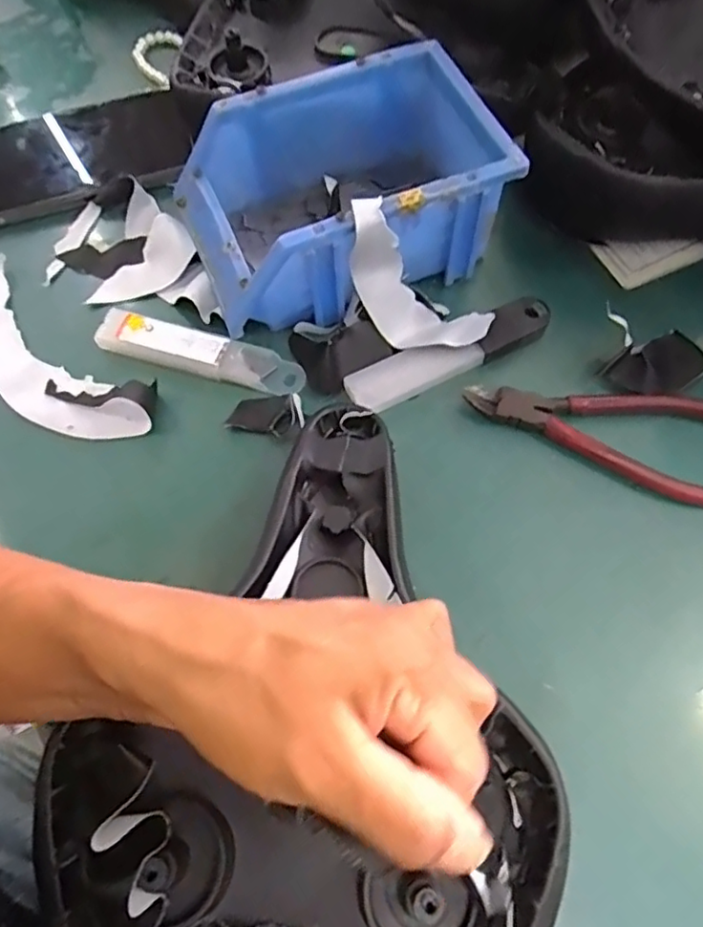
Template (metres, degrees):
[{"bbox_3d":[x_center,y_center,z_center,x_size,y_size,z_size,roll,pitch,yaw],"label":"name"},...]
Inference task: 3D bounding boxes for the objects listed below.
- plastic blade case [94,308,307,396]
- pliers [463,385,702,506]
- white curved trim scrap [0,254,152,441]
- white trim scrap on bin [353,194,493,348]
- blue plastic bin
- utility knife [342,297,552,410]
[{"bbox_3d":[-0.090,-0.065,0.362,0.125,0.012,0.026,17,67,9],"label":"plastic blade case"},{"bbox_3d":[0.140,-0.023,0.339,0.149,0.019,0.055,21,68,11],"label":"pliers"},{"bbox_3d":[-0.187,-0.061,0.366,0.054,0.005,0.159,-39,70,-15],"label":"white curved trim scrap"},{"bbox_3d":[0.037,-0.095,0.336,0.083,0.070,0.038,21,68,10],"label":"white trim scrap on bin"},{"bbox_3d":[-0.005,-0.162,0.368,0.184,0.073,0.121,-22,67,-9],"label":"blue plastic bin"},{"bbox_3d":[0.058,-0.064,0.357,0.128,0.015,0.026,-26,68,-10],"label":"utility knife"}]

